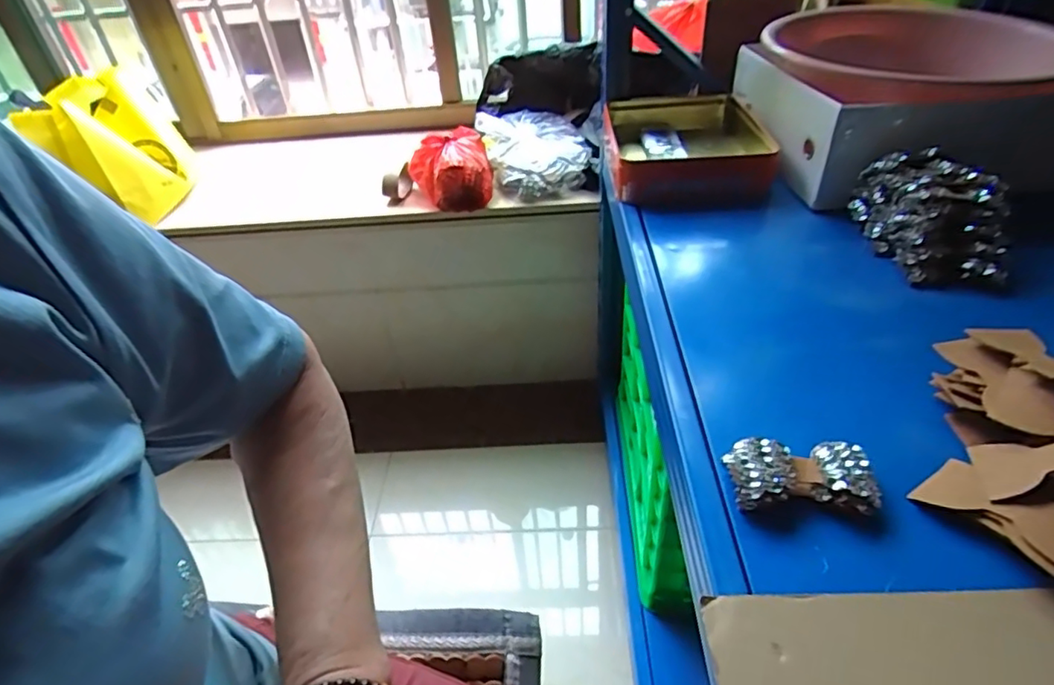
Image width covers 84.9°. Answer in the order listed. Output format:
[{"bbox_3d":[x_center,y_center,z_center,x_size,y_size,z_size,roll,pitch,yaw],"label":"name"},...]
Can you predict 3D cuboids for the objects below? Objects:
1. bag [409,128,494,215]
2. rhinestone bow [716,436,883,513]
[{"bbox_3d":[-0.151,-0.340,1.136,0.156,0.106,0.163,-11,40,-7],"label":"bag"},{"bbox_3d":[0.181,0.086,0.382,0.085,0.021,0.043,1,40,7],"label":"rhinestone bow"}]

